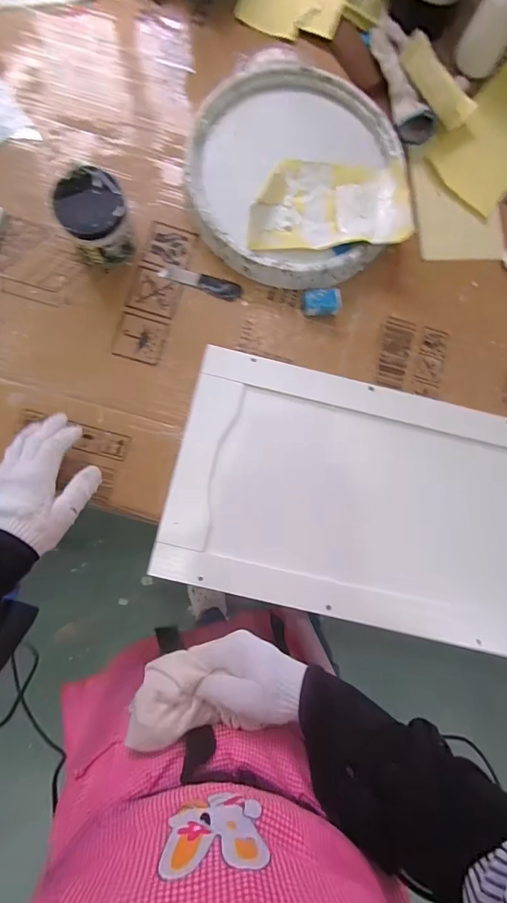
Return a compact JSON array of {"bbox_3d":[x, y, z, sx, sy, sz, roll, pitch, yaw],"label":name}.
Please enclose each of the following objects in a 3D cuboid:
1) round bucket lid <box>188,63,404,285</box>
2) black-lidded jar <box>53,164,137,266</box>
[{"bbox_3d":[0.052,-0.374,0.542,0.273,0.040,0.297,0,86,-5],"label":"round bucket lid"},{"bbox_3d":[-0.192,-0.287,0.490,0.075,0.088,0.077,0,83,-4],"label":"black-lidded jar"}]

